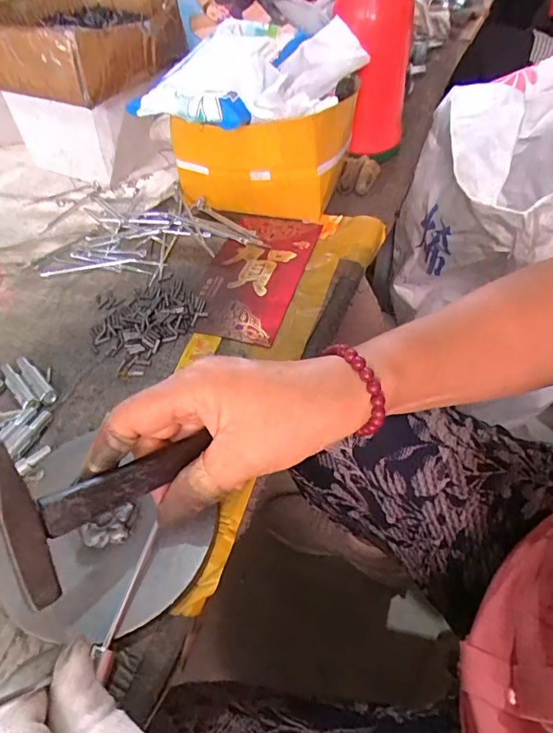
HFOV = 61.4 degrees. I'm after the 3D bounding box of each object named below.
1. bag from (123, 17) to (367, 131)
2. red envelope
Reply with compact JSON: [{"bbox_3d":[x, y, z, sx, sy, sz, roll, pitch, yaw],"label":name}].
[{"bbox_3d":[-0.022,-0.265,0.421,0.160,0.038,0.168,18,55,16],"label":"bag"},{"bbox_3d":[-0.018,-0.088,0.424,0.081,0.006,0.165,12,54,13],"label":"red envelope"}]

